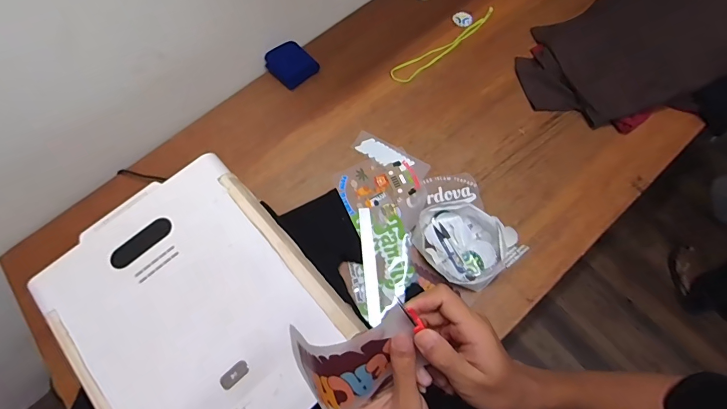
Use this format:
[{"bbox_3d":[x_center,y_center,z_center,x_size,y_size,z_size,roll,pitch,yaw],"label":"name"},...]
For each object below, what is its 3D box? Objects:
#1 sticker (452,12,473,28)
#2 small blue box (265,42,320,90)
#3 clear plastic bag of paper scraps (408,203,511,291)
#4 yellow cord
[{"bbox_3d":[0.287,-0.536,1.120,0.050,0.007,0.060,-29,70,-8],"label":"sticker"},{"bbox_3d":[-0.198,-0.386,1.059,0.110,0.040,0.124,-43,73,-13],"label":"small blue box"},{"bbox_3d":[0.212,0.081,0.847,0.163,0.045,0.197,-43,73,-13],"label":"clear plastic bag of paper scraps"},{"bbox_3d":[0.234,-0.442,1.085,0.371,0.012,0.053,-35,77,-11],"label":"yellow cord"}]

